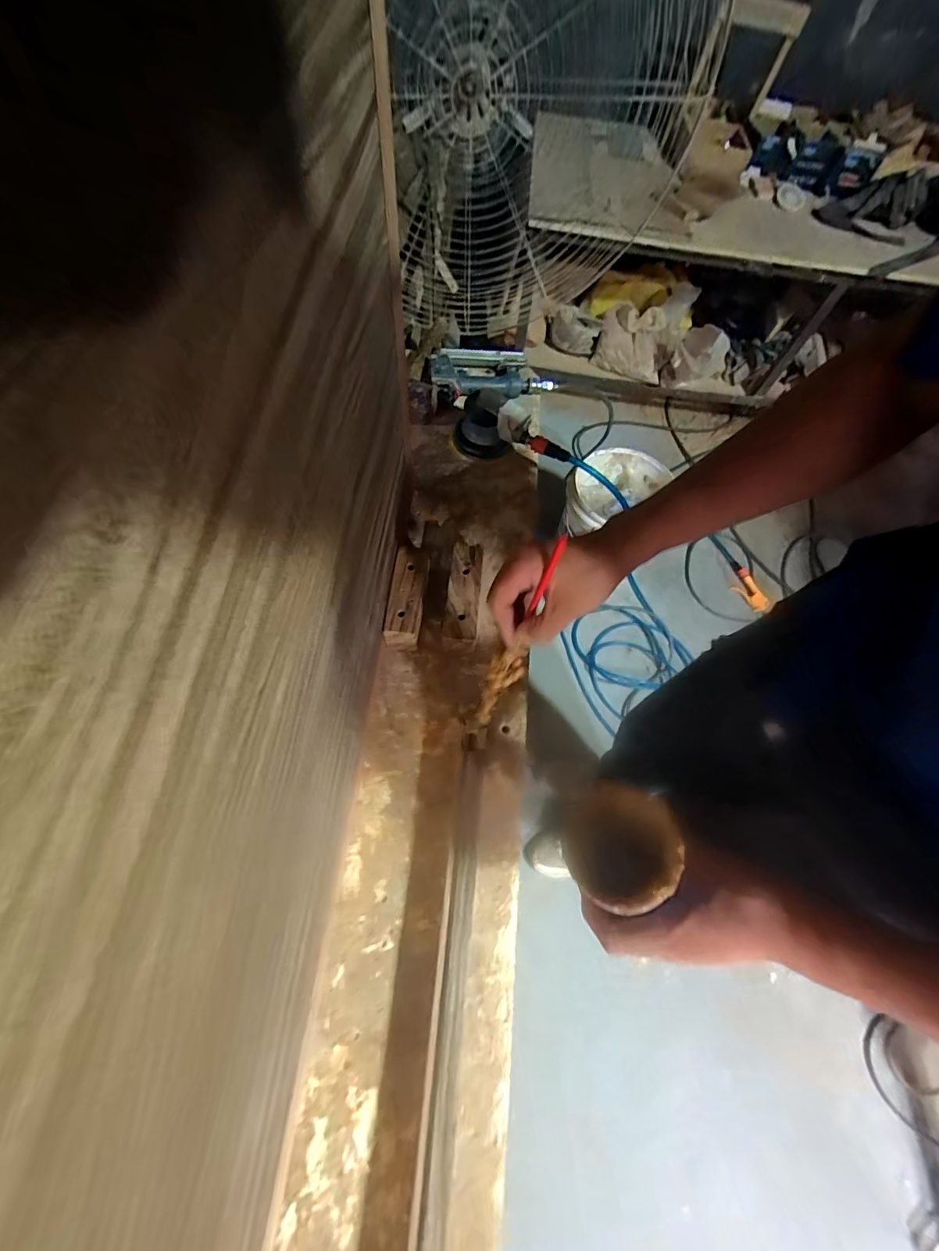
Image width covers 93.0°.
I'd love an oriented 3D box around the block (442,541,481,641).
[{"bbox_3d":[-0.009,-0.043,0.618,0.046,0.052,0.150,6,64,-1],"label":"block"}]

